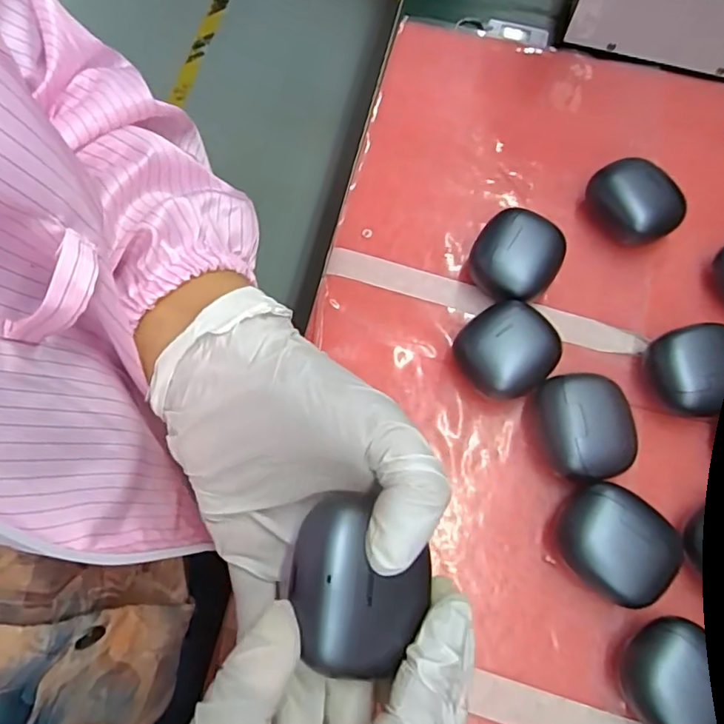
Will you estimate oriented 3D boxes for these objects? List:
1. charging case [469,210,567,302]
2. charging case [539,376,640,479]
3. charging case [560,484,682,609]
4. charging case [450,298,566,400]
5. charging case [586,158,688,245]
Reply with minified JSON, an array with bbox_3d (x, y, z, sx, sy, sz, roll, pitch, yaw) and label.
[{"bbox_3d":[0.092,-0.062,0.336,0.049,0.029,0.051,30,72,10],"label":"charging case"},{"bbox_3d":[0.121,0.036,0.300,0.045,0.031,0.055,-9,70,-4],"label":"charging case"},{"bbox_3d":[0.126,0.091,0.280,0.054,0.032,0.046,41,74,14],"label":"charging case"},{"bbox_3d":[0.082,-0.006,0.315,0.051,0.031,0.050,-29,72,-11],"label":"charging case"},{"bbox_3d":[0.170,-0.099,0.350,0.057,0.028,0.040,41,74,14],"label":"charging case"}]

